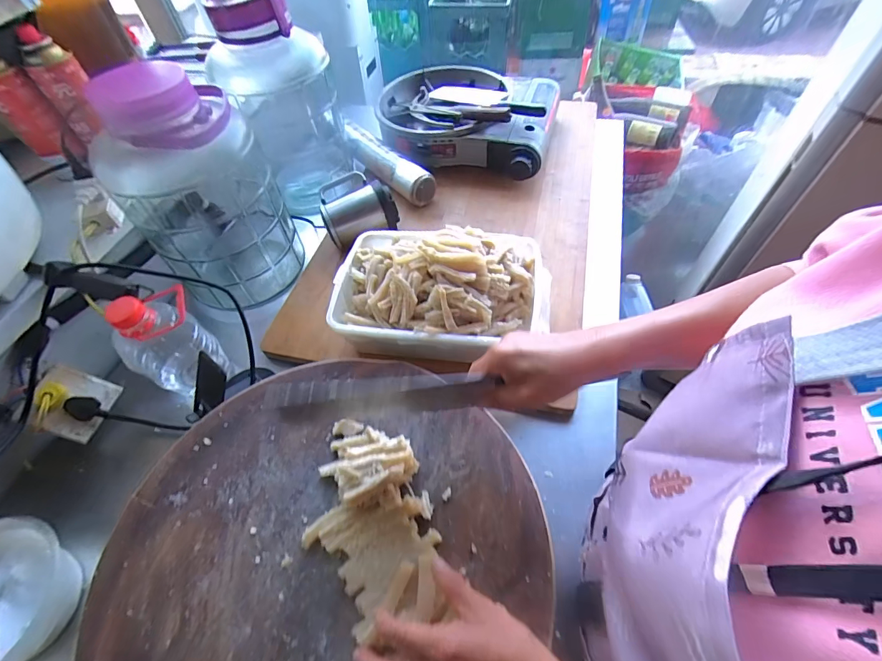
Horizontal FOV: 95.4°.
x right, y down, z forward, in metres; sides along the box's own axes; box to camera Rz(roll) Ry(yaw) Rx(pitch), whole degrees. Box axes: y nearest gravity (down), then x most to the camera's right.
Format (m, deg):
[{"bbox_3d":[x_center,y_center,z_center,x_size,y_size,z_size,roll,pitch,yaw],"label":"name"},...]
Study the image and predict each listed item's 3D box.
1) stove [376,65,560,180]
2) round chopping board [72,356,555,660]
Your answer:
[{"bbox_3d":[0.049,-0.485,0.901,0.370,0.099,0.298,10,55,11],"label":"stove"},{"bbox_3d":[-0.129,0.230,0.414,0.442,0.027,0.443,31,61,23],"label":"round chopping board"}]

